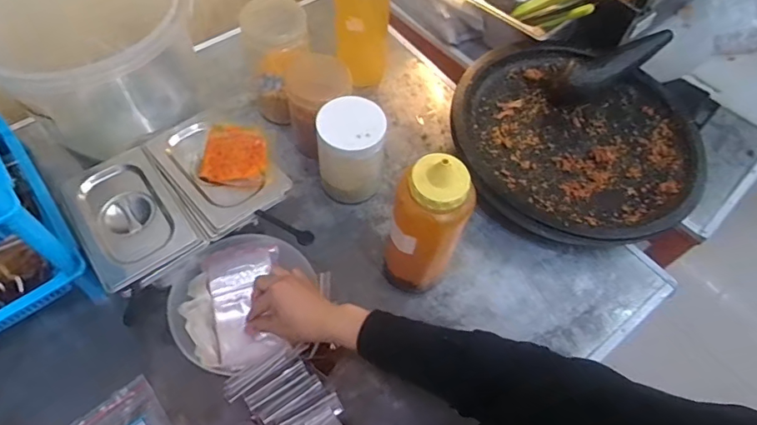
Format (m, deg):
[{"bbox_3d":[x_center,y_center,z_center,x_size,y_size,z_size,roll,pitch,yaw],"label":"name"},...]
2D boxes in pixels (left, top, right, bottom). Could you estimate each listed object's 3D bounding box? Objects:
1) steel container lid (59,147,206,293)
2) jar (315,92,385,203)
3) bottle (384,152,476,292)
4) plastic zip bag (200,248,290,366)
[{"bbox_3d":[-0.301,-0.005,0.584,0.111,0.019,0.176,-33,67,-21],"label":"steel container lid"},{"bbox_3d":[-0.038,-0.080,0.681,0.084,0.138,0.079,2,60,-3],"label":"jar"},{"bbox_3d":[0.052,0.026,0.574,0.076,0.228,0.064,28,62,12],"label":"bottle"},{"bbox_3d":[-0.159,0.108,0.585,0.087,0.023,0.142,-12,63,-5],"label":"plastic zip bag"}]

